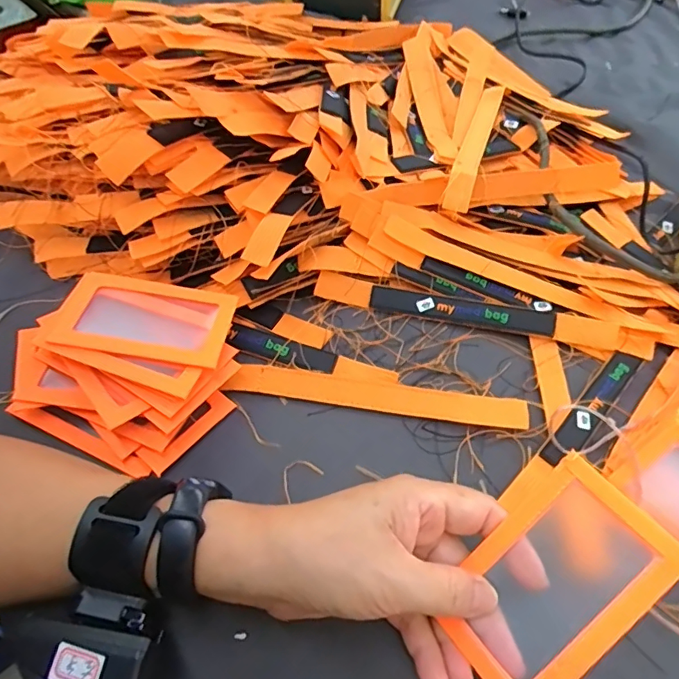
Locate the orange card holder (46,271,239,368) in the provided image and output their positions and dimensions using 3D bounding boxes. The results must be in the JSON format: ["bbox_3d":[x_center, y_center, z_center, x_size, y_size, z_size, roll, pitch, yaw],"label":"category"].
[{"bbox_3d":[-0.127,-0.015,0.328,0.108,0.009,0.063,9,49,-4],"label":"orange card holder"}]

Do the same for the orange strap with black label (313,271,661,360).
[{"bbox_3d":[0.108,-0.022,0.372,0.249,0.011,0.021,11,57,5],"label":"orange strap with black label"}]

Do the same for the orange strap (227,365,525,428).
[{"bbox_3d":[0.027,0.036,0.337,0.197,0.009,0.024,6,57,2],"label":"orange strap"}]

